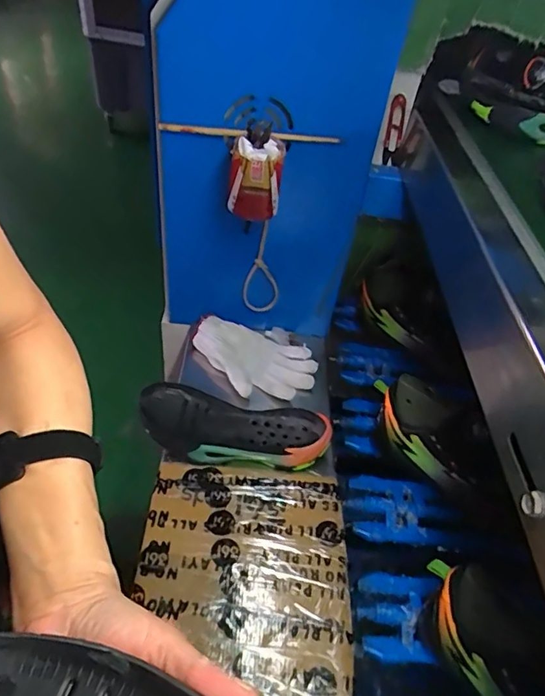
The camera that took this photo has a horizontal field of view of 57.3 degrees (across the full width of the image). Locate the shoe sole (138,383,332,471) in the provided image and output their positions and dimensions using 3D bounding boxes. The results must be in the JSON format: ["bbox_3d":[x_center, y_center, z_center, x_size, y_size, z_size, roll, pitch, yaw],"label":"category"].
[{"bbox_3d":[-0.056,0.115,0.692,0.262,0.049,0.101,11,43,5],"label":"shoe sole"}]

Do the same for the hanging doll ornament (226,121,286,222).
[{"bbox_3d":[-0.020,-0.225,0.647,0.066,0.091,0.076,8,43,2],"label":"hanging doll ornament"}]

